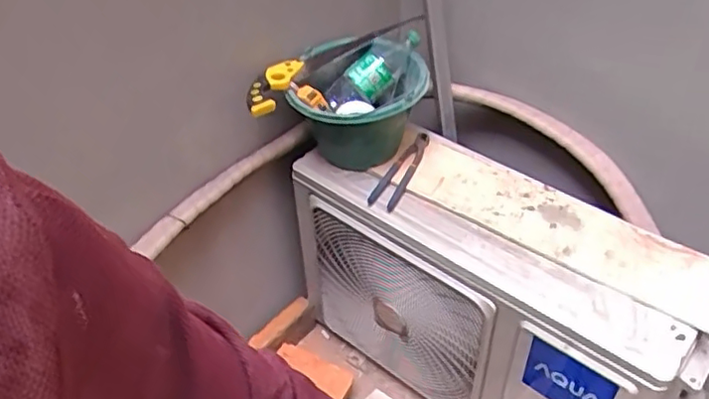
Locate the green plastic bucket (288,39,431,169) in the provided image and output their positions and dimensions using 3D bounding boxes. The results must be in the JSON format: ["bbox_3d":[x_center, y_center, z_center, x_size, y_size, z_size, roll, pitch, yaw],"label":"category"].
[{"bbox_3d":[0.006,-0.163,1.214,0.259,0.214,0.211,-10,42,-9],"label":"green plastic bucket"}]

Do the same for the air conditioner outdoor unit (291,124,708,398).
[{"bbox_3d":[0.278,0.224,1.315,0.806,0.560,0.282,25,48,27],"label":"air conditioner outdoor unit"}]

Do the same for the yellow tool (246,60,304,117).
[{"bbox_3d":[-0.144,-0.205,1.112,0.062,0.031,0.138,21,61,24],"label":"yellow tool"}]

